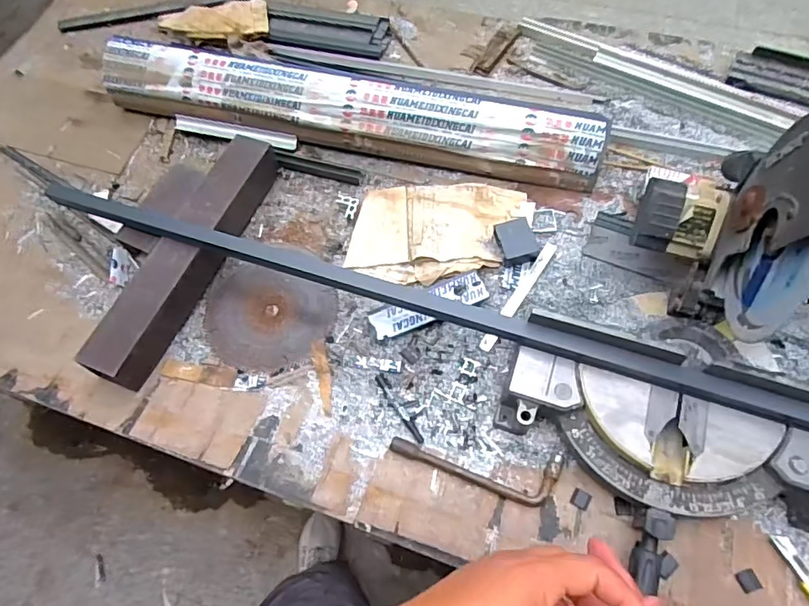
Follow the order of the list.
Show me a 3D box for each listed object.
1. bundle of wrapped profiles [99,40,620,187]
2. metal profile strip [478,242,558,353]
[{"bbox_3d":[-0.132,-0.393,1.061,1.044,0.114,0.119,13,65,10],"label":"bundle of wrapped profiles"},{"bbox_3d":[0.205,-0.017,0.918,0.020,0.005,0.243,31,69,17],"label":"metal profile strip"}]

